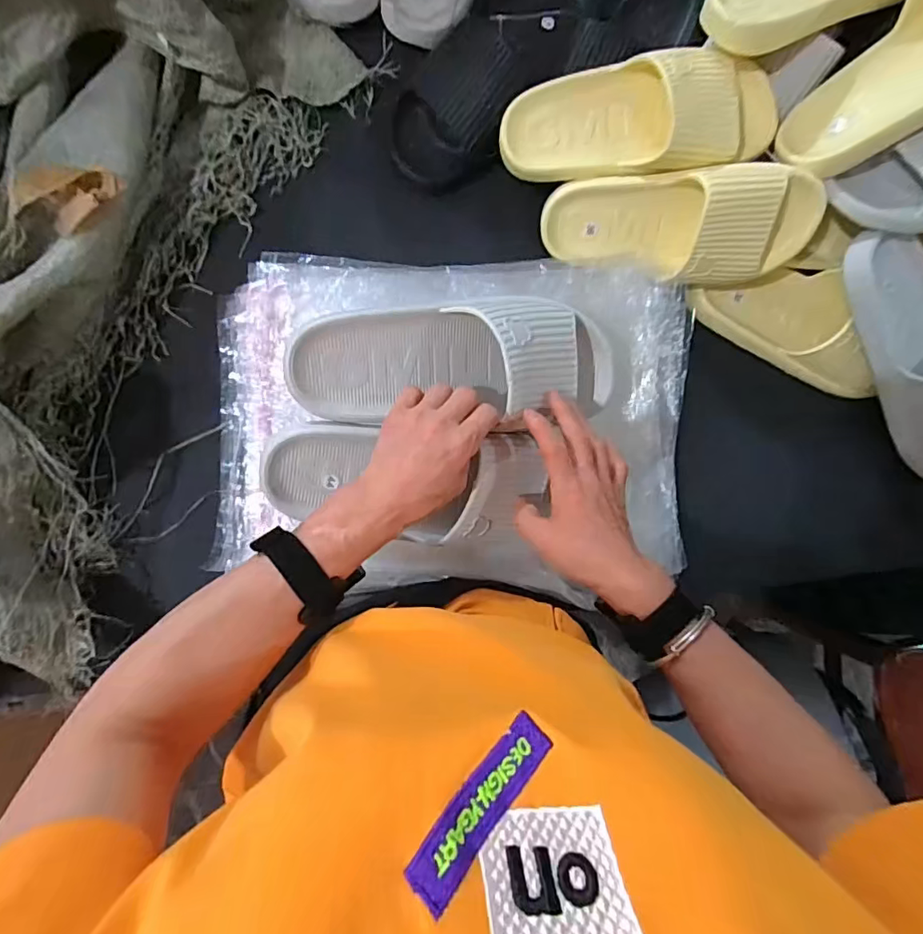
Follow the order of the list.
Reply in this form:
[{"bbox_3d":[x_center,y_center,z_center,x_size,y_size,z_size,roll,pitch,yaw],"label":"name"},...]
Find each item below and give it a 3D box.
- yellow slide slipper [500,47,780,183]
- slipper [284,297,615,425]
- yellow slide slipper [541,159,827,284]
[{"bbox_3d":[0.159,-0.315,0.468,0.245,0.062,0.092,-1,86,10],"label":"yellow slide slipper"},{"bbox_3d":[0.006,-0.080,0.418,0.272,0.074,0.096,-2,86,-10],"label":"slipper"},{"bbox_3d":[0.204,-0.223,0.497,0.247,0.078,0.116,5,129,11],"label":"yellow slide slipper"}]

